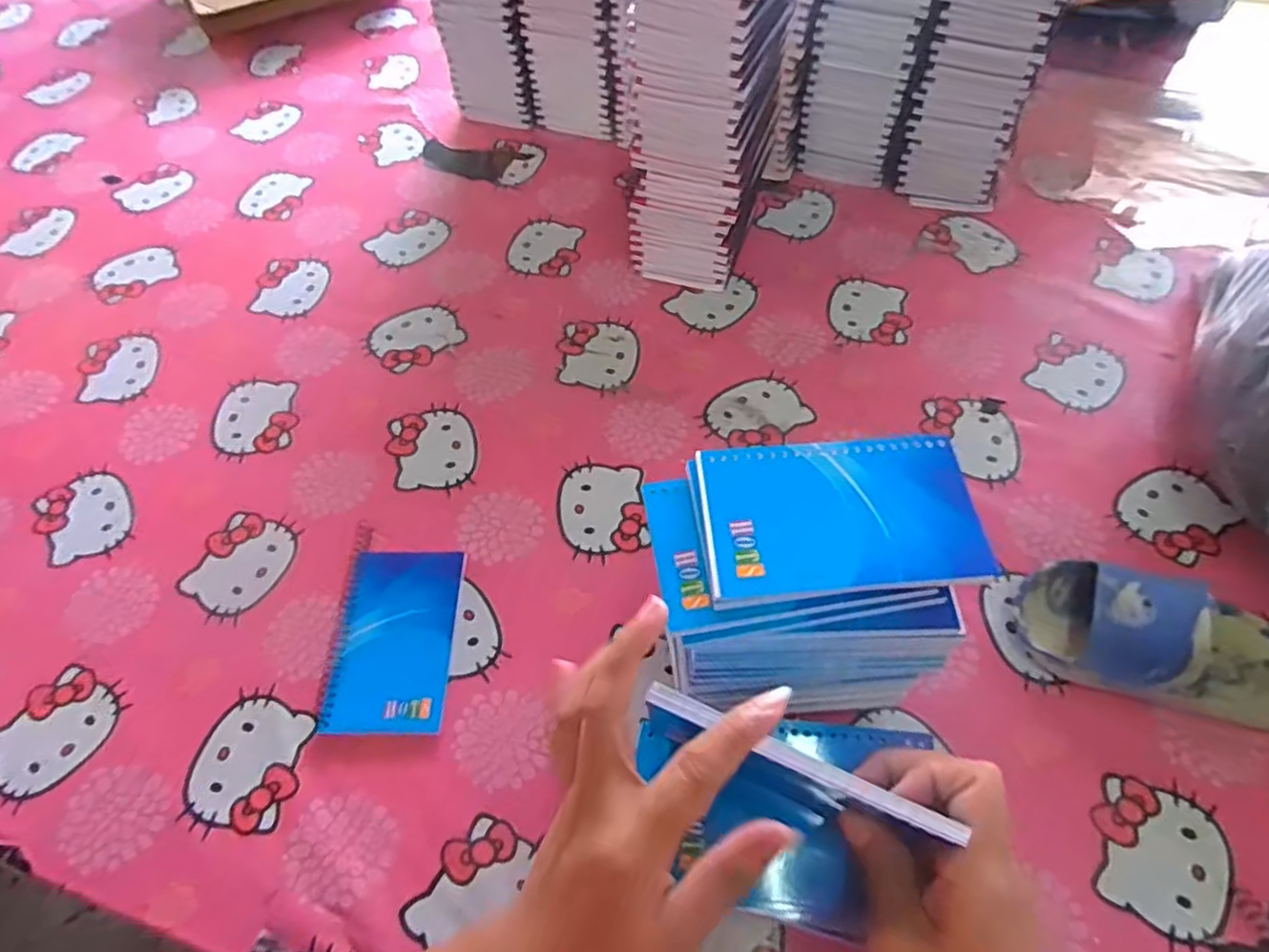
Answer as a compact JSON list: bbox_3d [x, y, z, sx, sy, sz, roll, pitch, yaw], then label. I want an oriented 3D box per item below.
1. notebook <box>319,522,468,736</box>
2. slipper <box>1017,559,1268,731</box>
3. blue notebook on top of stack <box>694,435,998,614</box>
[{"bbox_3d":[-0.166,0.106,0.496,0.083,0.009,0.141,-1,59,3],"label":"notebook"},{"bbox_3d":[0.341,0.104,0.448,0.171,0.060,0.080,16,61,13],"label":"slipper"},{"bbox_3d":[0.100,0.018,0.351,0.134,0.009,0.081,-6,59,0],"label":"blue notebook on top of stack"}]

